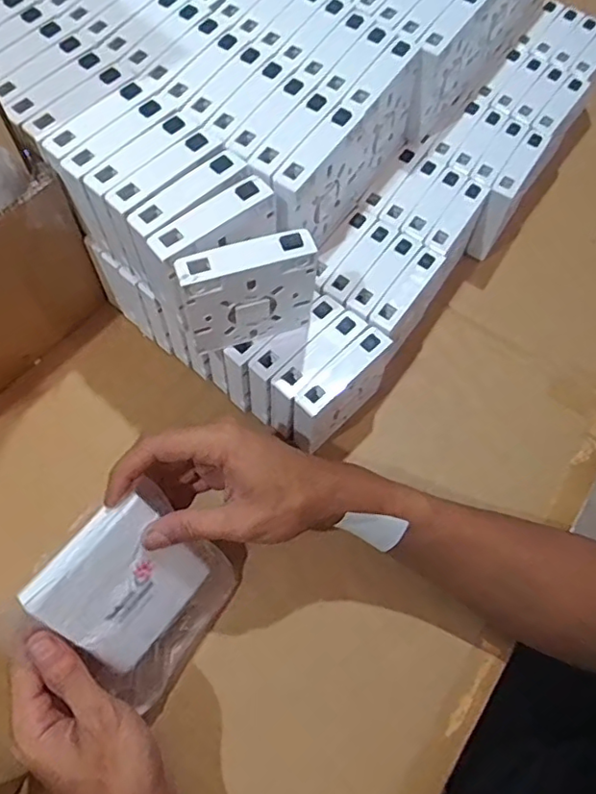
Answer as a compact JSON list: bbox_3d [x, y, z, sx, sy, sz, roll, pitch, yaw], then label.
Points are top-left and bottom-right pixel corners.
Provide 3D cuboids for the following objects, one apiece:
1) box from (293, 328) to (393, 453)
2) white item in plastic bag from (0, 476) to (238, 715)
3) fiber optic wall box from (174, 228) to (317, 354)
[{"bbox_3d":[0.034,-0.001,0.458,0.022,0.089,0.090,43,72,15],"label":"box"},{"bbox_3d":[-0.106,0.131,0.376,0.022,0.131,0.116,16,57,47],"label":"white item in plastic bag"},{"bbox_3d":[-0.032,-0.066,0.390,0.083,0.090,0.020,-17,69,-9],"label":"fiber optic wall box"}]

